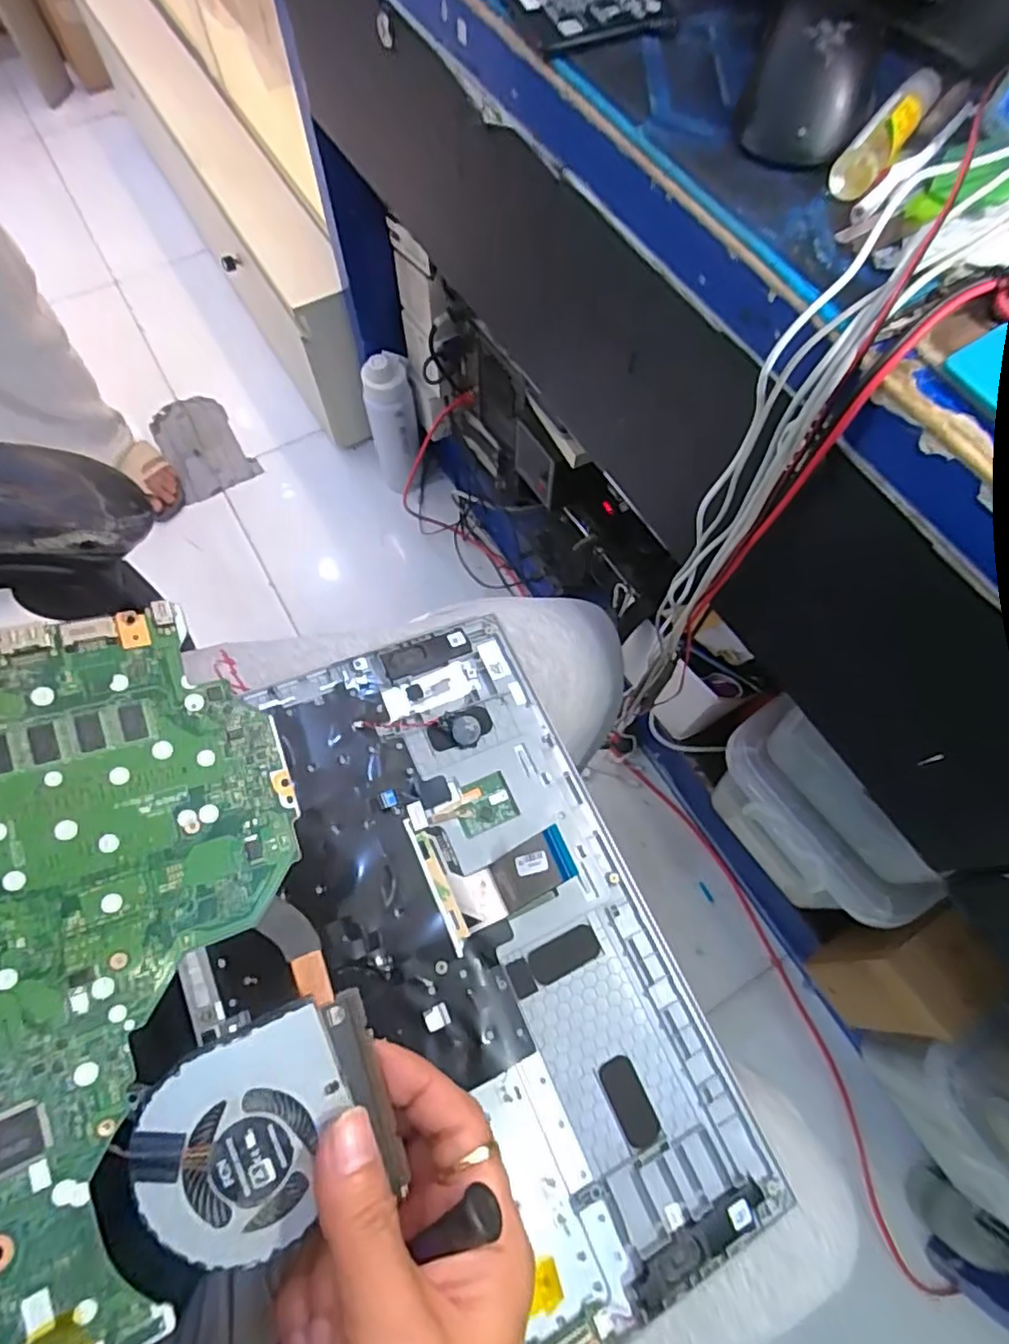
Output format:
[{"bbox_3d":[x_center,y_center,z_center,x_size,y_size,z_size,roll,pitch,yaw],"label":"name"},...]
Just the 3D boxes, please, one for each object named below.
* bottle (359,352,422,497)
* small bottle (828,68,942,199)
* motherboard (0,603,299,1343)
[{"bbox_3d":[-0.192,-0.426,1.098,0.079,0.254,0.067,-12,69,-6],"label":"bottle"},{"bbox_3d":[0.198,-0.278,0.325,0.020,0.021,0.096,35,71,12],"label":"small bottle"},{"bbox_3d":[-0.127,0.091,0.217,0.115,0.013,0.222,-14,82,-26],"label":"motherboard"}]

